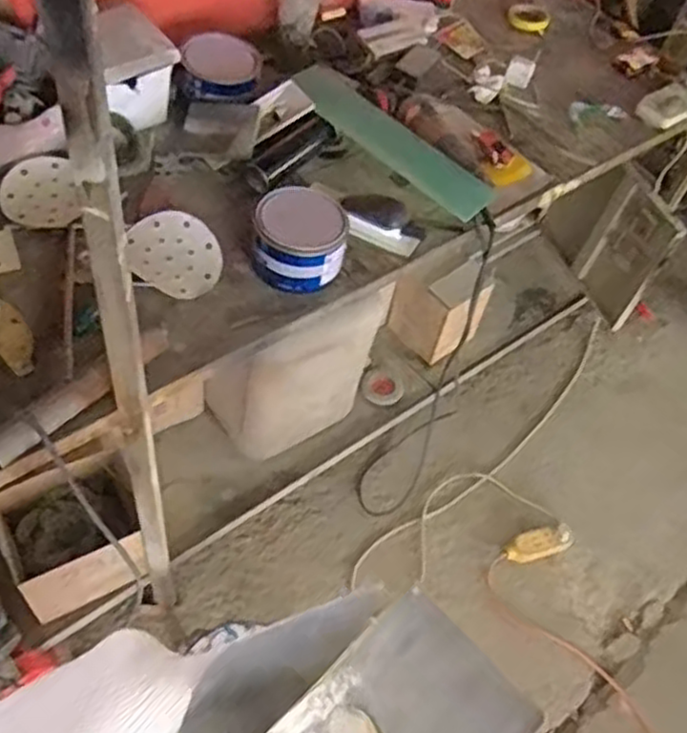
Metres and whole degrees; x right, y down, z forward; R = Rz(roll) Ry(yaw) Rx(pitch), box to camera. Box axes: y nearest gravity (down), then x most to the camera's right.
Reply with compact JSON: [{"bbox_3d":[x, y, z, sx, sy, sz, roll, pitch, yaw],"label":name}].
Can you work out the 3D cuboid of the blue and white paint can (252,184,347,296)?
[{"bbox_3d":[-0.063,-0.181,1.061,0.132,0.109,0.110,5,54,-9],"label":"blue and white paint can"}]

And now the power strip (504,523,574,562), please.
[{"bbox_3d":[0.437,0.395,1.638,0.175,0.044,0.061,-12,57,-17],"label":"power strip"}]

